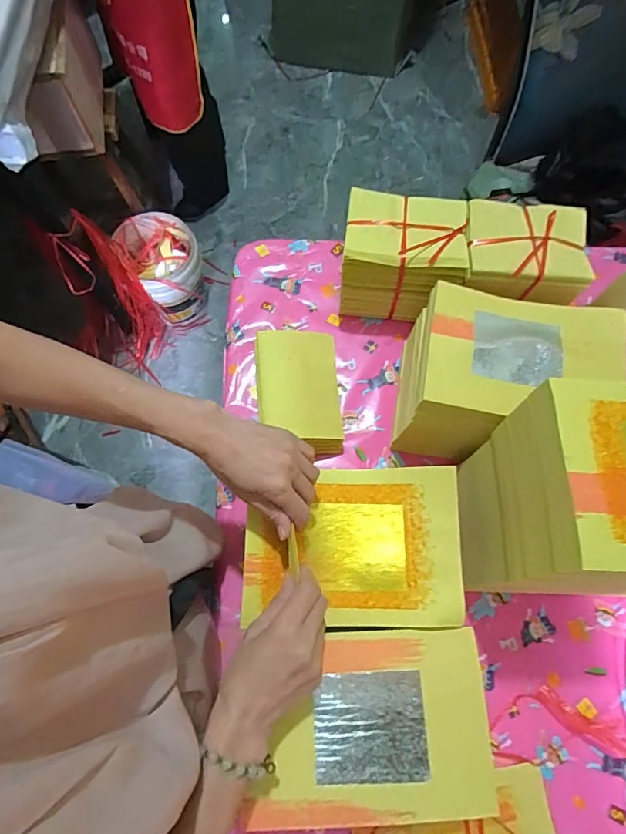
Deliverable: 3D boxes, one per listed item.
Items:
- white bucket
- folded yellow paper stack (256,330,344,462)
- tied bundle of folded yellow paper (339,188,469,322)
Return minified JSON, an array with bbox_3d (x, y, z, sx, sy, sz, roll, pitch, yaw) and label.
[{"bbox_3d":[-0.468,-0.469,1.453,0.222,0.265,0.242,-21,75,-8],"label":"white bucket"},{"bbox_3d":[-0.019,-0.034,0.630,0.111,0.058,0.174,-4,73,-3],"label":"folded yellow paper stack"},{"bbox_3d":[0.127,-0.232,0.654,0.165,0.126,0.132,8,73,1],"label":"tied bundle of folded yellow paper"}]

